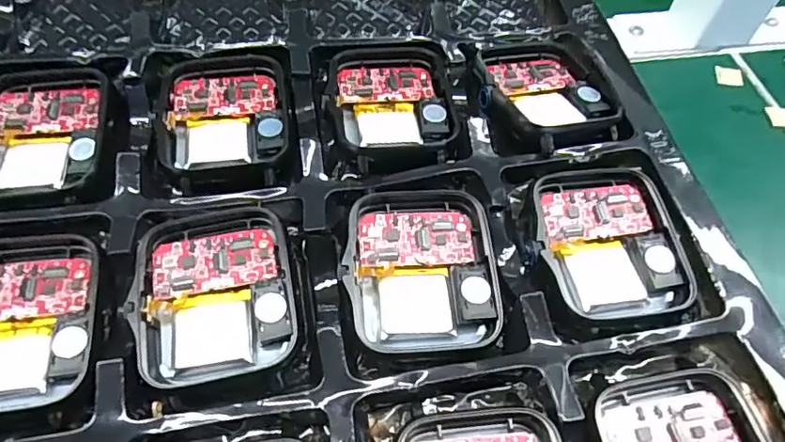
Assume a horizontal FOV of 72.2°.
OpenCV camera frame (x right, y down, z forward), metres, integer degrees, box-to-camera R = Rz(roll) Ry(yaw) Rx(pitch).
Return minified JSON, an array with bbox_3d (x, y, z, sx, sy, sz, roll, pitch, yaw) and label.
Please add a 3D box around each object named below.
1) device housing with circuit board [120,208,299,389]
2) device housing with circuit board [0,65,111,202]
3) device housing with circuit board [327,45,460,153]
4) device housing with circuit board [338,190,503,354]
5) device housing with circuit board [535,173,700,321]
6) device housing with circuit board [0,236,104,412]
[{"bbox_3d":[-0.044,0.017,0.133,0.037,0.008,0.044,-8,56,-6],"label":"device housing with circuit board"},{"bbox_3d":[-0.101,-0.027,0.155,0.037,0.009,0.045,-5,56,-4],"label":"device housing with circuit board"},{"bbox_3d":[0.000,-0.039,0.167,0.037,0.007,0.042,-5,56,-4],"label":"device housing with circuit board"},{"bbox_3d":[0.007,0.011,0.138,0.037,0.013,0.041,-2,55,-2],"label":"device housing with circuit board"},{"bbox_3d":[0.057,0.005,0.145,0.037,0.011,0.041,-5,56,-4],"label":"device housing with circuit board"},{"bbox_3d":[-0.089,0.022,0.127,0.037,0.009,0.042,-6,56,-5],"label":"device housing with circuit board"}]

